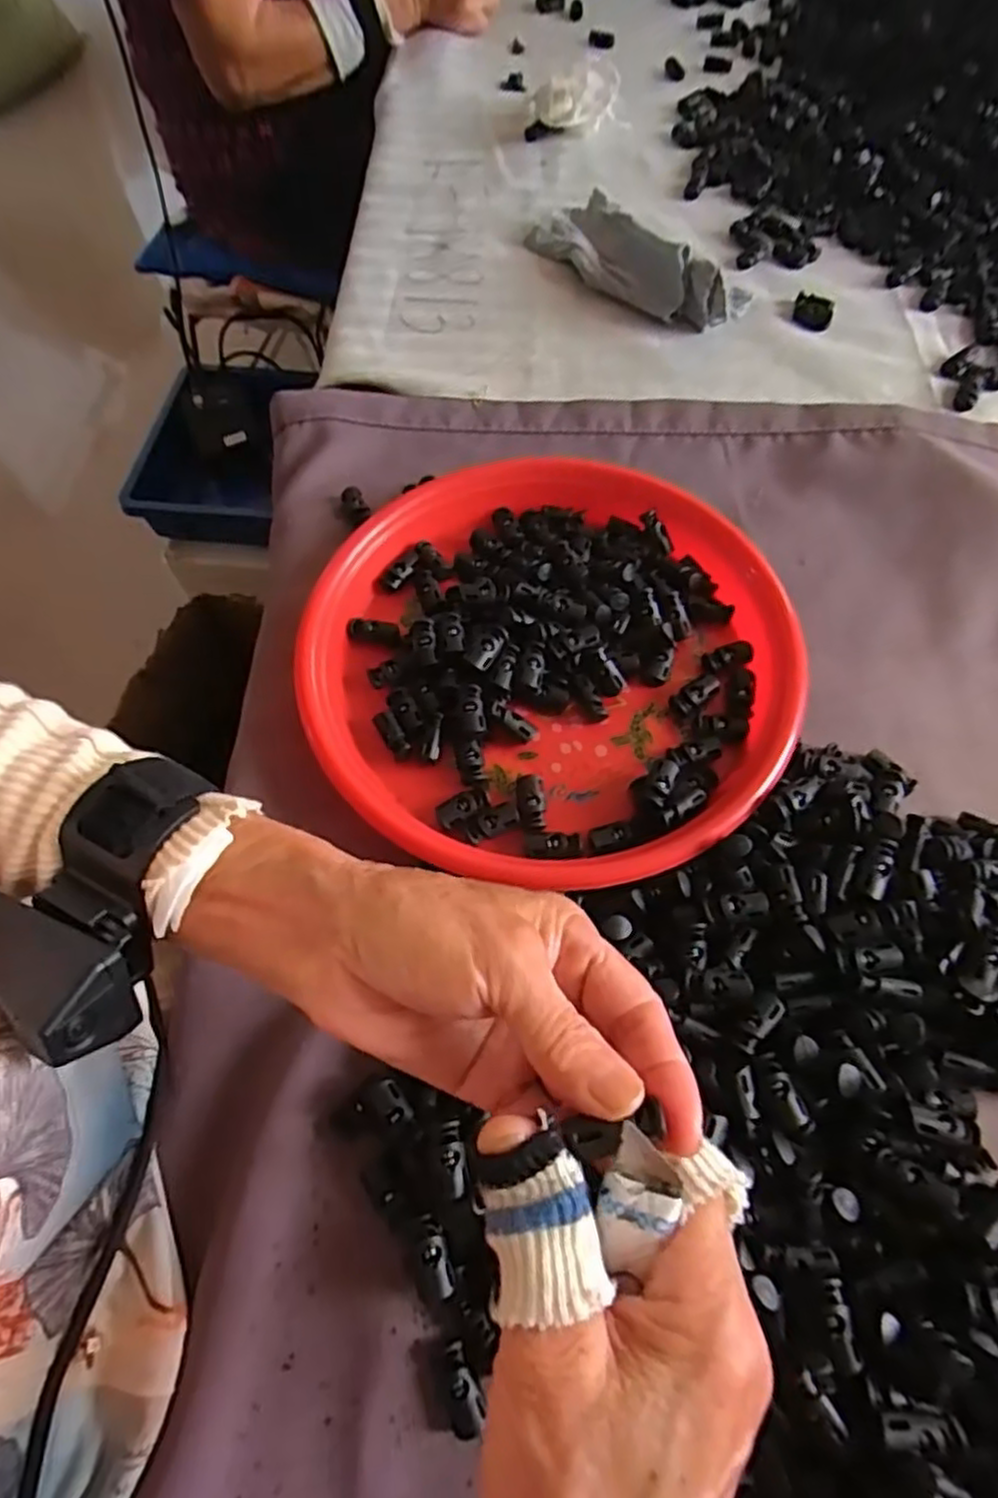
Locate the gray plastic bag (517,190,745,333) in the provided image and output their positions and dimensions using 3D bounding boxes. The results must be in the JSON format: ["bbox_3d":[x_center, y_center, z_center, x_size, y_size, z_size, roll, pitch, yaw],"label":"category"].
[{"bbox_3d":[0.103,-0.375,0.538,0.182,0.042,0.074,42,72,19],"label":"gray plastic bag"}]

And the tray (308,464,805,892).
[{"bbox_3d":[0.029,-0.058,0.389,0.246,0.030,0.262,-1,64,1],"label":"tray"}]

